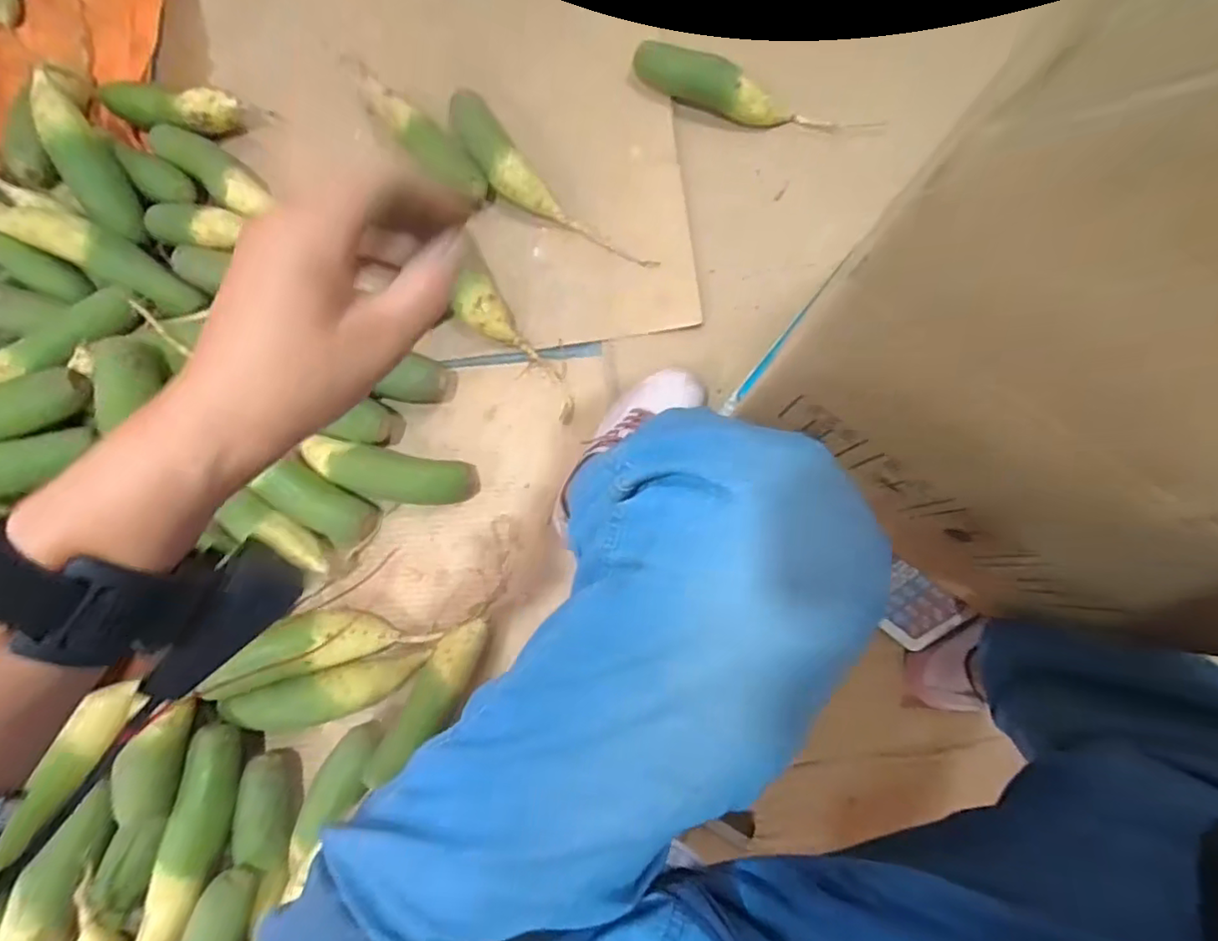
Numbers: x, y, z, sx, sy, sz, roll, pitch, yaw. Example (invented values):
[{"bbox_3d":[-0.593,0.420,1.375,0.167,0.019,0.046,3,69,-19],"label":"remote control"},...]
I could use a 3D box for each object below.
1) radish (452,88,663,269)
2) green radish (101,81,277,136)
[{"bbox_3d":[-0.085,-0.348,0.721,0.079,0.053,0.332,-43,81,-4],"label":"radish"},{"bbox_3d":[-0.540,-0.459,0.748,0.226,0.061,0.057,13,82,5],"label":"green radish"}]

